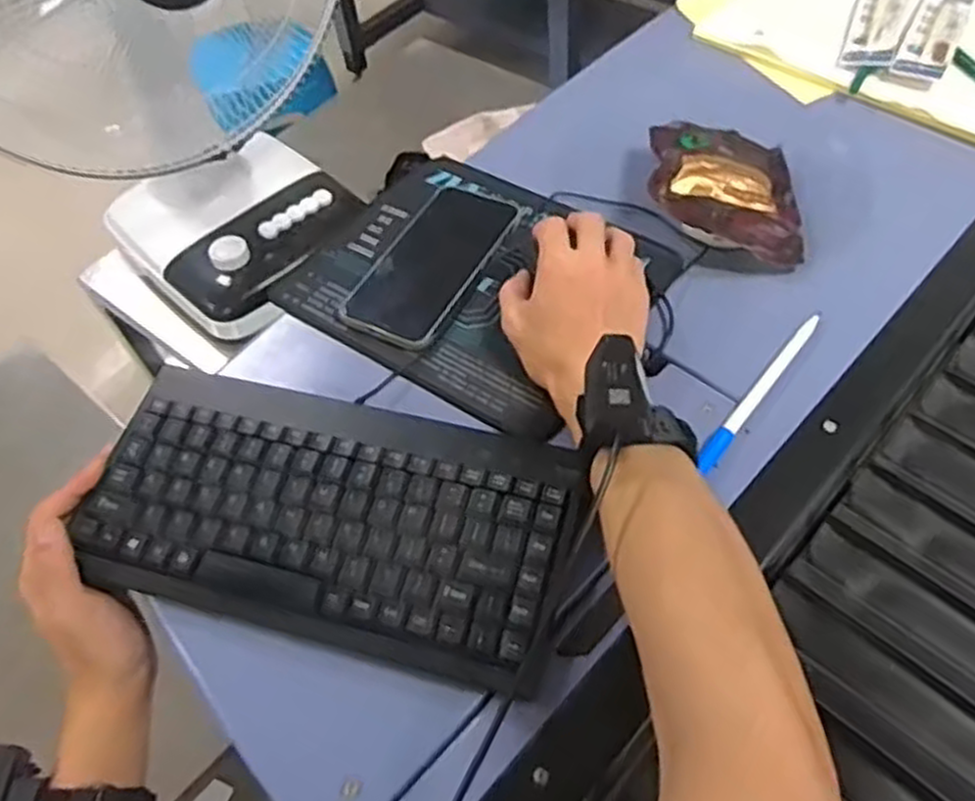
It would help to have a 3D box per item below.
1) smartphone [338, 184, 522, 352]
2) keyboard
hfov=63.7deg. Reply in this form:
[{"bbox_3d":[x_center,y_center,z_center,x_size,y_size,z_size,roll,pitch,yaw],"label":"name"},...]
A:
[{"bbox_3d":[-0.040,-0.110,0.599,0.079,0.015,0.162,22,58,19],"label":"smartphone"},{"bbox_3d":[-0.093,0.064,0.464,0.283,0.026,0.144,11,55,12],"label":"keyboard"}]

